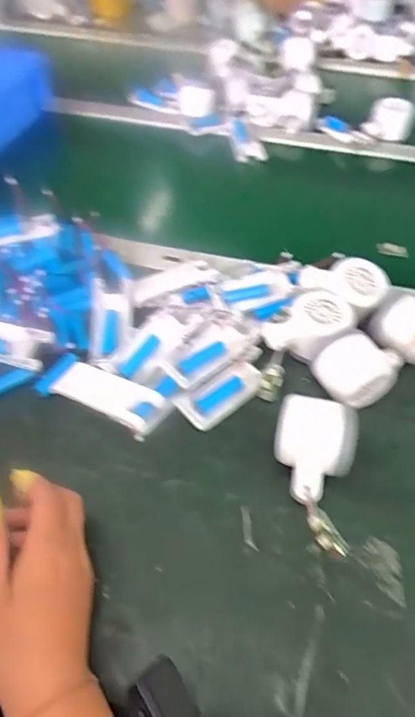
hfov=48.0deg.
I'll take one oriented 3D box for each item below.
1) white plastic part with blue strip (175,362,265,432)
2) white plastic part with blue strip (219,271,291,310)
[{"bbox_3d":[0.014,0.033,0.443,0.084,0.012,0.040,-30,59,-23],"label":"white plastic part with blue strip"},{"bbox_3d":[0.053,-0.075,0.510,0.078,0.012,0.038,-18,55,-16],"label":"white plastic part with blue strip"}]

